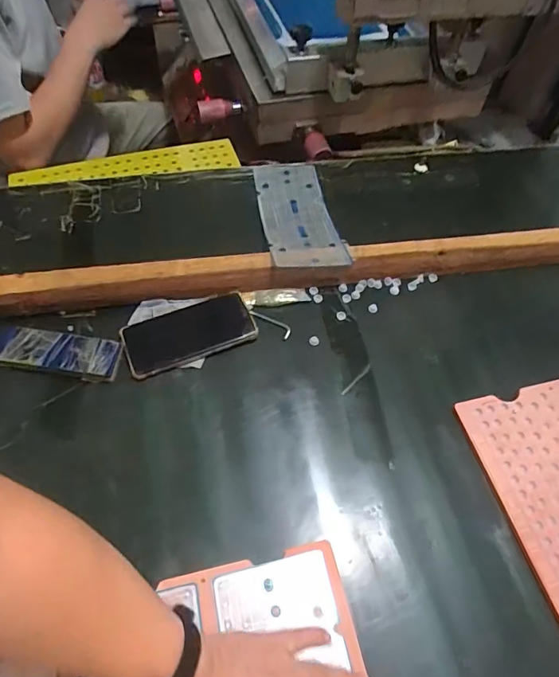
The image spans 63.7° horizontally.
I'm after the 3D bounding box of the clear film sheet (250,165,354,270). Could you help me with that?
[{"bbox_3d":[0.026,-0.197,0.680,0.108,0.043,0.270,-6,58,-7],"label":"clear film sheet"}]

